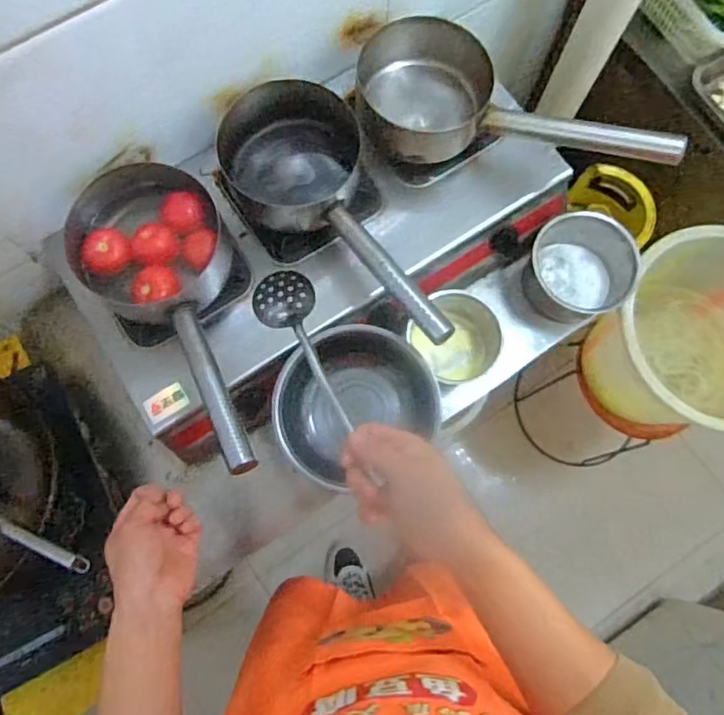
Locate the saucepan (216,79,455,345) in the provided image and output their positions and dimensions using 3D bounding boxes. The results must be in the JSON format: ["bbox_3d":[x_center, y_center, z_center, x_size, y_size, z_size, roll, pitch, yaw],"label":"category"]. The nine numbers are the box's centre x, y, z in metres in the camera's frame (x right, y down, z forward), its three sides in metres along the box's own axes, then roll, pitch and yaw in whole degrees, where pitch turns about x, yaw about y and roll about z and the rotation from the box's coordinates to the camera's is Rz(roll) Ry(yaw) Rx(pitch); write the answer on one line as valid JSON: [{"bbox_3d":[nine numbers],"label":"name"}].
[{"bbox_3d":[-0.036,-0.159,0.752,0.166,0.118,0.386,-27,78,-7],"label":"saucepan"}]

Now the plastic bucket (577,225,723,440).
[{"bbox_3d":[0.619,-0.038,1.093,0.368,0.319,0.350,0,76,-1],"label":"plastic bucket"}]

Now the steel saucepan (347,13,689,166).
[{"bbox_3d":[0.189,-0.334,0.764,0.393,0.138,0.176,12,76,2],"label":"steel saucepan"}]

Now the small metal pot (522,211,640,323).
[{"bbox_3d":[0.322,-0.132,0.873,0.136,0.099,0.149,0,76,-1],"label":"small metal pot"}]

